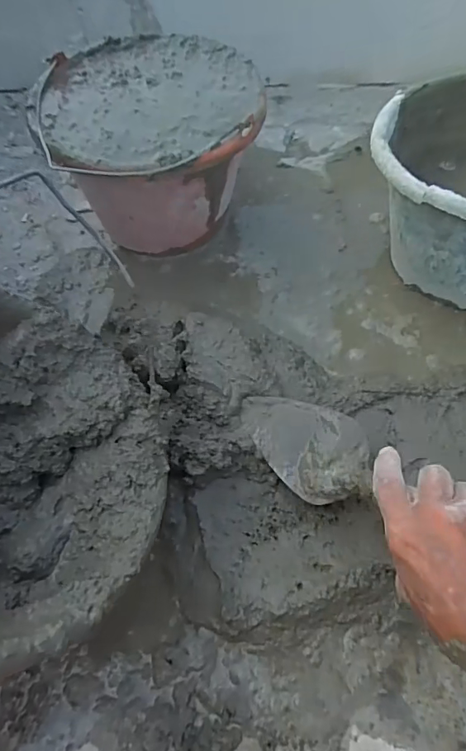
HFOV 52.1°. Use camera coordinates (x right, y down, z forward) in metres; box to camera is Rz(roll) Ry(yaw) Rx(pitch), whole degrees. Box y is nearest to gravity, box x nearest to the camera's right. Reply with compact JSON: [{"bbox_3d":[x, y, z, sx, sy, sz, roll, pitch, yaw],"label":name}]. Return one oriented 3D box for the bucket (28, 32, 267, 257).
[{"bbox_3d":[-0.083,-0.248,0.555,0.218,0.156,0.228,-1,58,2],"label":"bucket"}]

